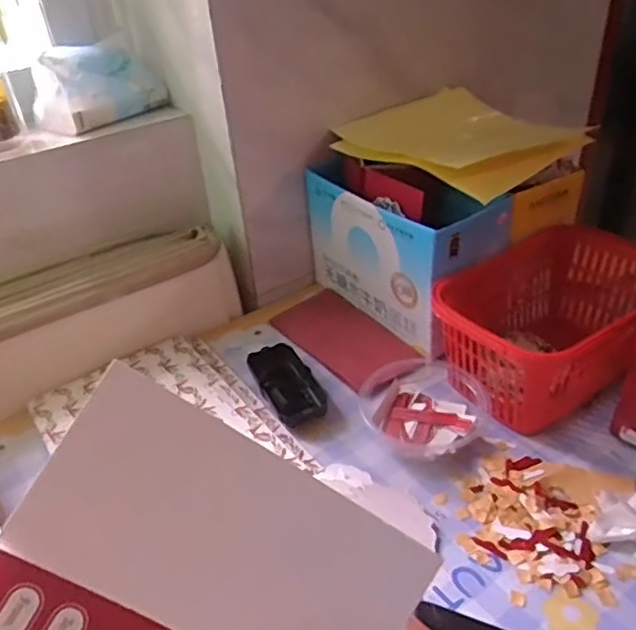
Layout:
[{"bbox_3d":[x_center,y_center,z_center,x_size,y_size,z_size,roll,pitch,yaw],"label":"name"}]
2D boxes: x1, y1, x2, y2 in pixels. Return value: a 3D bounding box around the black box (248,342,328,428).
[{"bbox_3d":[-0.030,0.069,0.613,0.059,0.027,0.116,-15,37,-15],"label":"black box"}]

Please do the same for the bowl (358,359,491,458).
[{"bbox_3d":[0.098,0.086,0.566,0.109,0.043,0.114,-3,35,2],"label":"bowl"}]

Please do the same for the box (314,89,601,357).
[{"bbox_3d":[0.148,-0.118,0.724,0.256,0.201,0.250,-24,40,-25],"label":"box"}]

